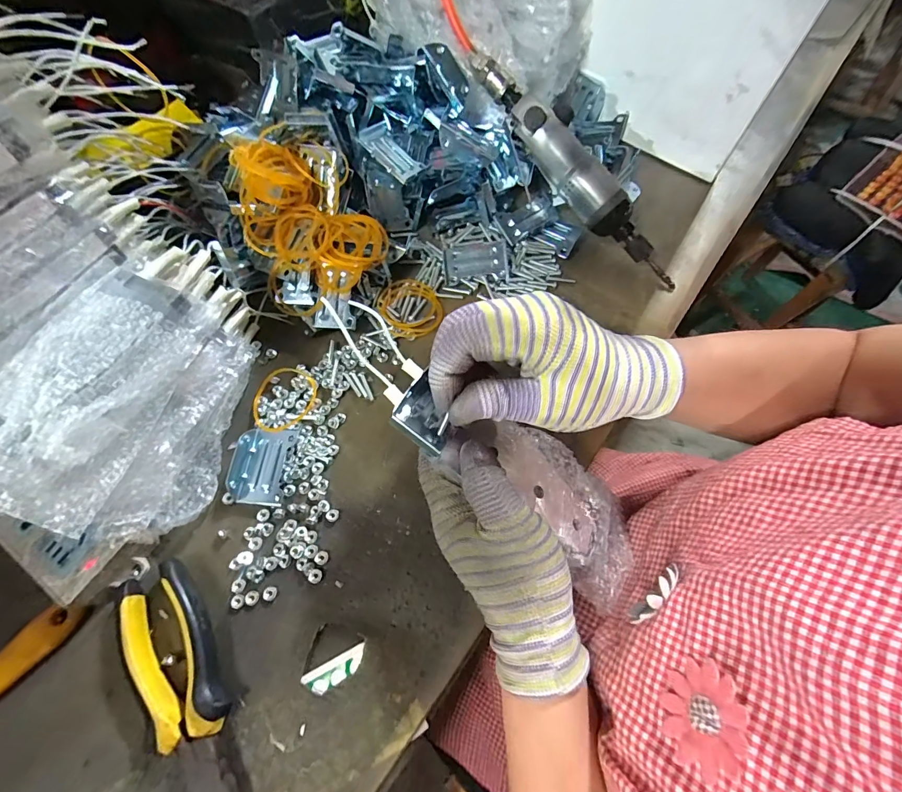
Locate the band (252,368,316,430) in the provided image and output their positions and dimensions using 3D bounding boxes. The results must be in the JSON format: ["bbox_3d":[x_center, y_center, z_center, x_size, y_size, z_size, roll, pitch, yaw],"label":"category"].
[{"bbox_3d":[-0.139,0.003,0.330,0.048,0.008,0.055,7,66,3],"label":"band"}]

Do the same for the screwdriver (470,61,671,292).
[{"bbox_3d":[0.117,-0.203,0.366,0.264,0.036,0.032,47,72,-6],"label":"screwdriver"}]

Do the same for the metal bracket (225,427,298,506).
[{"bbox_3d":[-0.147,0.052,0.305,0.043,0.014,0.057,6,66,3],"label":"metal bracket"}]

